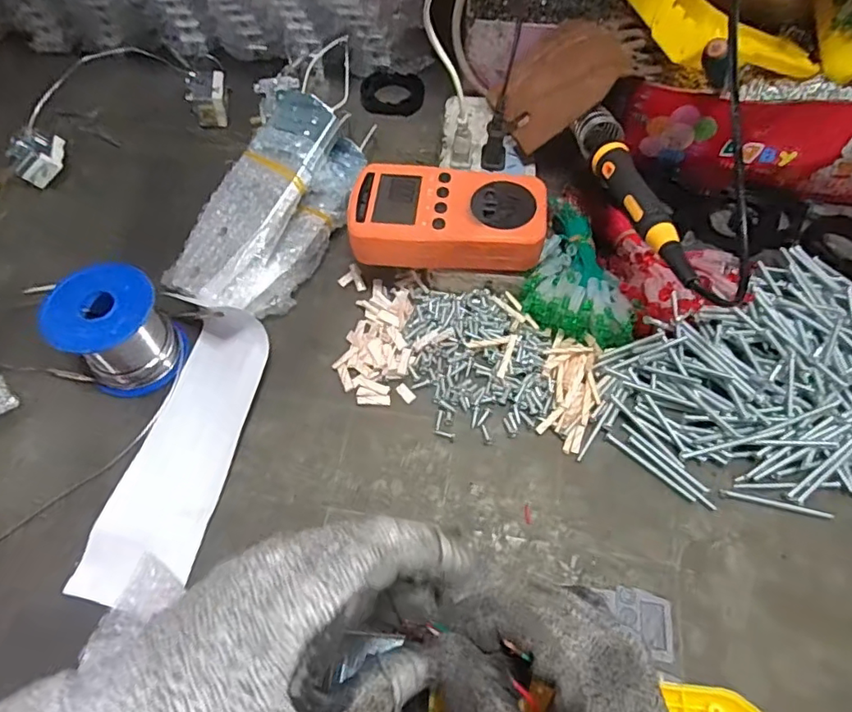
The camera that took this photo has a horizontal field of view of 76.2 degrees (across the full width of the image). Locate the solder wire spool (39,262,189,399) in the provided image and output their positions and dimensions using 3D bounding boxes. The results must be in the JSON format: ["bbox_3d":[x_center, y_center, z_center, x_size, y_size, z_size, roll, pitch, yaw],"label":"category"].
[{"bbox_3d":[-0.193,-0.015,0.343,0.063,0.061,0.058,0,60,0],"label":"solder wire spool"}]

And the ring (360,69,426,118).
[{"bbox_3d":[-0.031,-0.248,0.512,0.058,0.013,0.057,0,60,0],"label":"ring"}]

